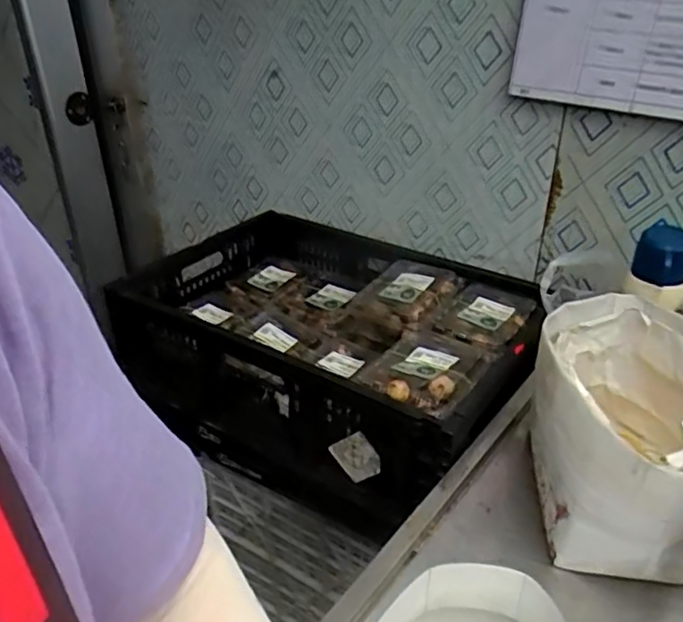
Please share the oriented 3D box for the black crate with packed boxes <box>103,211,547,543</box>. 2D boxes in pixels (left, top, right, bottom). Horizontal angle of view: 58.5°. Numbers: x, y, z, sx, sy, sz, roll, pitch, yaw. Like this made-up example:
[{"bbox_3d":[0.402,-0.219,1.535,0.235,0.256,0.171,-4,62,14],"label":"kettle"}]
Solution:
[{"bbox_3d":[-0.013,0.063,0.999,0.618,0.233,0.393,19,37,29],"label":"black crate with packed boxes"}]

